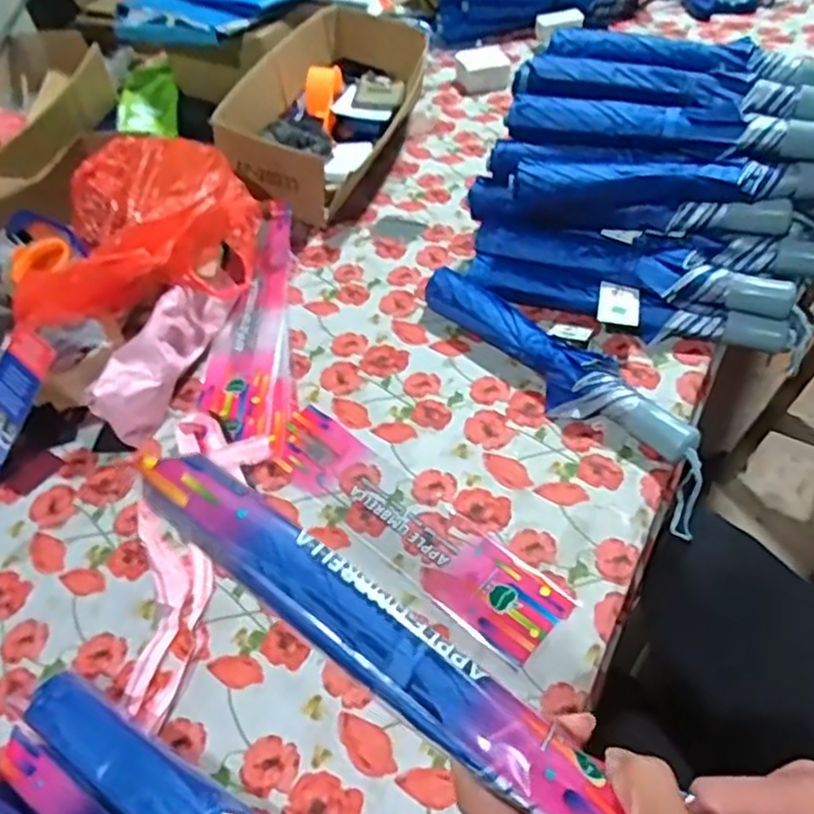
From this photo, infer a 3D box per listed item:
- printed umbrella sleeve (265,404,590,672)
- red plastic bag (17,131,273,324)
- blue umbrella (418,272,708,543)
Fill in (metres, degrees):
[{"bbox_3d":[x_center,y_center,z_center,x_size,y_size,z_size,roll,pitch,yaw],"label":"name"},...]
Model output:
[{"bbox_3d":[-0.006,0.098,0.618,0.325,0.009,0.078,33,60,31],"label":"printed umbrella sleeve"},{"bbox_3d":[-0.295,-0.213,0.806,0.230,0.105,0.267,-7,48,2],"label":"red plastic bag"},{"bbox_3d":[0.155,-0.040,0.700,0.074,0.054,0.365,-31,52,-20],"label":"blue umbrella"}]

